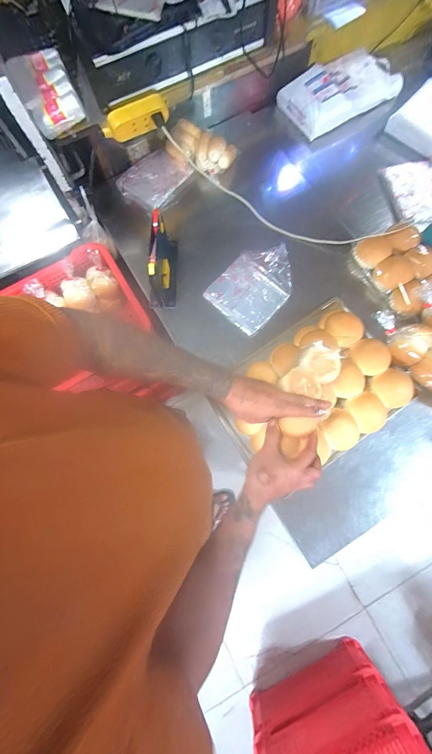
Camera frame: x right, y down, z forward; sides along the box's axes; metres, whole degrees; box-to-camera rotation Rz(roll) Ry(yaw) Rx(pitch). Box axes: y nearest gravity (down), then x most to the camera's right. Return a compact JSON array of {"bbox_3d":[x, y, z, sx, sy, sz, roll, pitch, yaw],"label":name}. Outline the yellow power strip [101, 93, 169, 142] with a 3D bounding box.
[{"bbox_3d":[-0.198,-0.635,0.716,0.164,0.064,0.034,-25,77,-4],"label":"yellow power strip"}]

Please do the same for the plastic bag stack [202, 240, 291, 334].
[{"bbox_3d":[0.105,-0.249,0.778,0.227,0.047,0.185,-44,81,-7],"label":"plastic bag stack"}]

